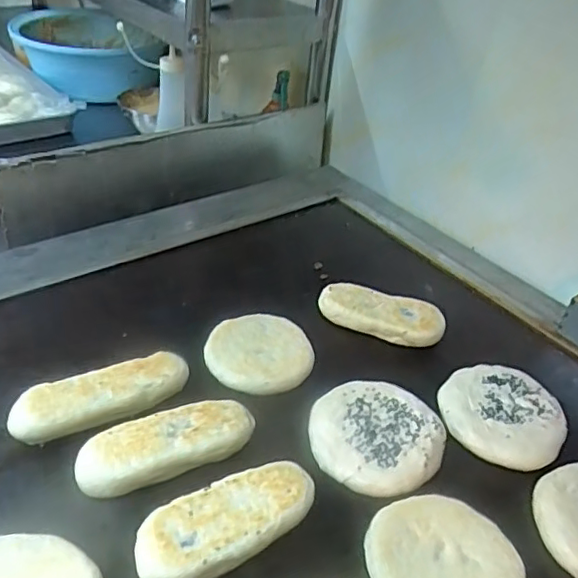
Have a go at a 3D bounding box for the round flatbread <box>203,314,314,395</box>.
[{"bbox_3d":[-0.032,0.068,0.619,0.108,0.029,0.099,4,37,-3],"label":"round flatbread"}]

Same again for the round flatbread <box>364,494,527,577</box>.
[{"bbox_3d":[0.119,0.214,0.457,0.115,0.020,0.107,4,37,-3],"label":"round flatbread"}]

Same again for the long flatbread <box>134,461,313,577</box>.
[{"bbox_3d":[-0.048,0.184,0.461,0.143,0.031,0.061,-20,44,-31],"label":"long flatbread"}]

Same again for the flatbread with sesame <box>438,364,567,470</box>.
[{"bbox_3d":[0.213,0.122,0.587,0.116,0.021,0.119,4,37,-3],"label":"flatbread with sesame"}]

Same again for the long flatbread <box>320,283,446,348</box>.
[{"bbox_3d":[0.106,0.030,0.685,0.141,0.029,0.055,12,37,7],"label":"long flatbread"}]

